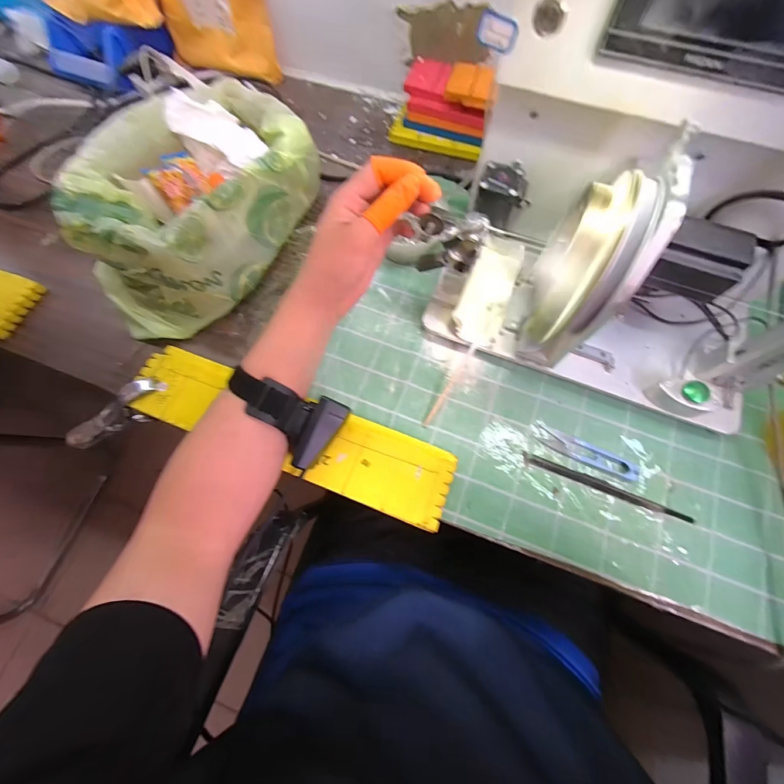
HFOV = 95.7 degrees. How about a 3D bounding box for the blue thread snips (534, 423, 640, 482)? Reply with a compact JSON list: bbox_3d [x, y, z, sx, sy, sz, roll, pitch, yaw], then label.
[{"bbox_3d":[0.207,0.064,0.377,0.103,0.007,0.023,24,76,9],"label":"blue thread snips"}]

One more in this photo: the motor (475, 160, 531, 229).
[{"bbox_3d":[0.123,-0.216,0.388,0.054,0.045,0.051,19,71,7],"label":"motor"}]

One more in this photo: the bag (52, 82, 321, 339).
[{"bbox_3d":[-0.224,-0.218,0.417,0.162,0.123,0.305,25,72,9],"label":"bag"}]

